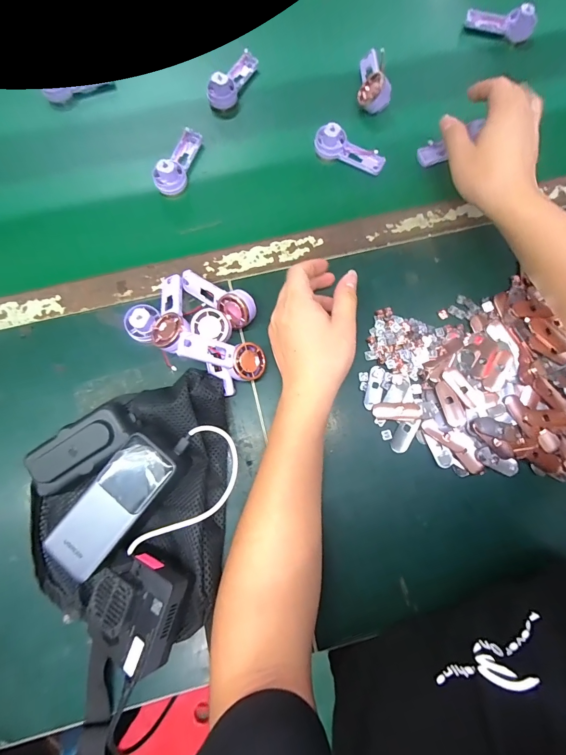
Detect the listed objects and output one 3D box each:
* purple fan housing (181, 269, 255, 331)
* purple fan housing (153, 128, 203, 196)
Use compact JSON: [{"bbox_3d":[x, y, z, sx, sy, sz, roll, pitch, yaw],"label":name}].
[{"bbox_3d":[-0.071,-0.092,0.390,0.095,0.038,0.035,40,81,7],"label":"purple fan housing"},{"bbox_3d":[-0.131,-0.278,0.437,0.032,0.031,0.094,20,79,3],"label":"purple fan housing"}]

